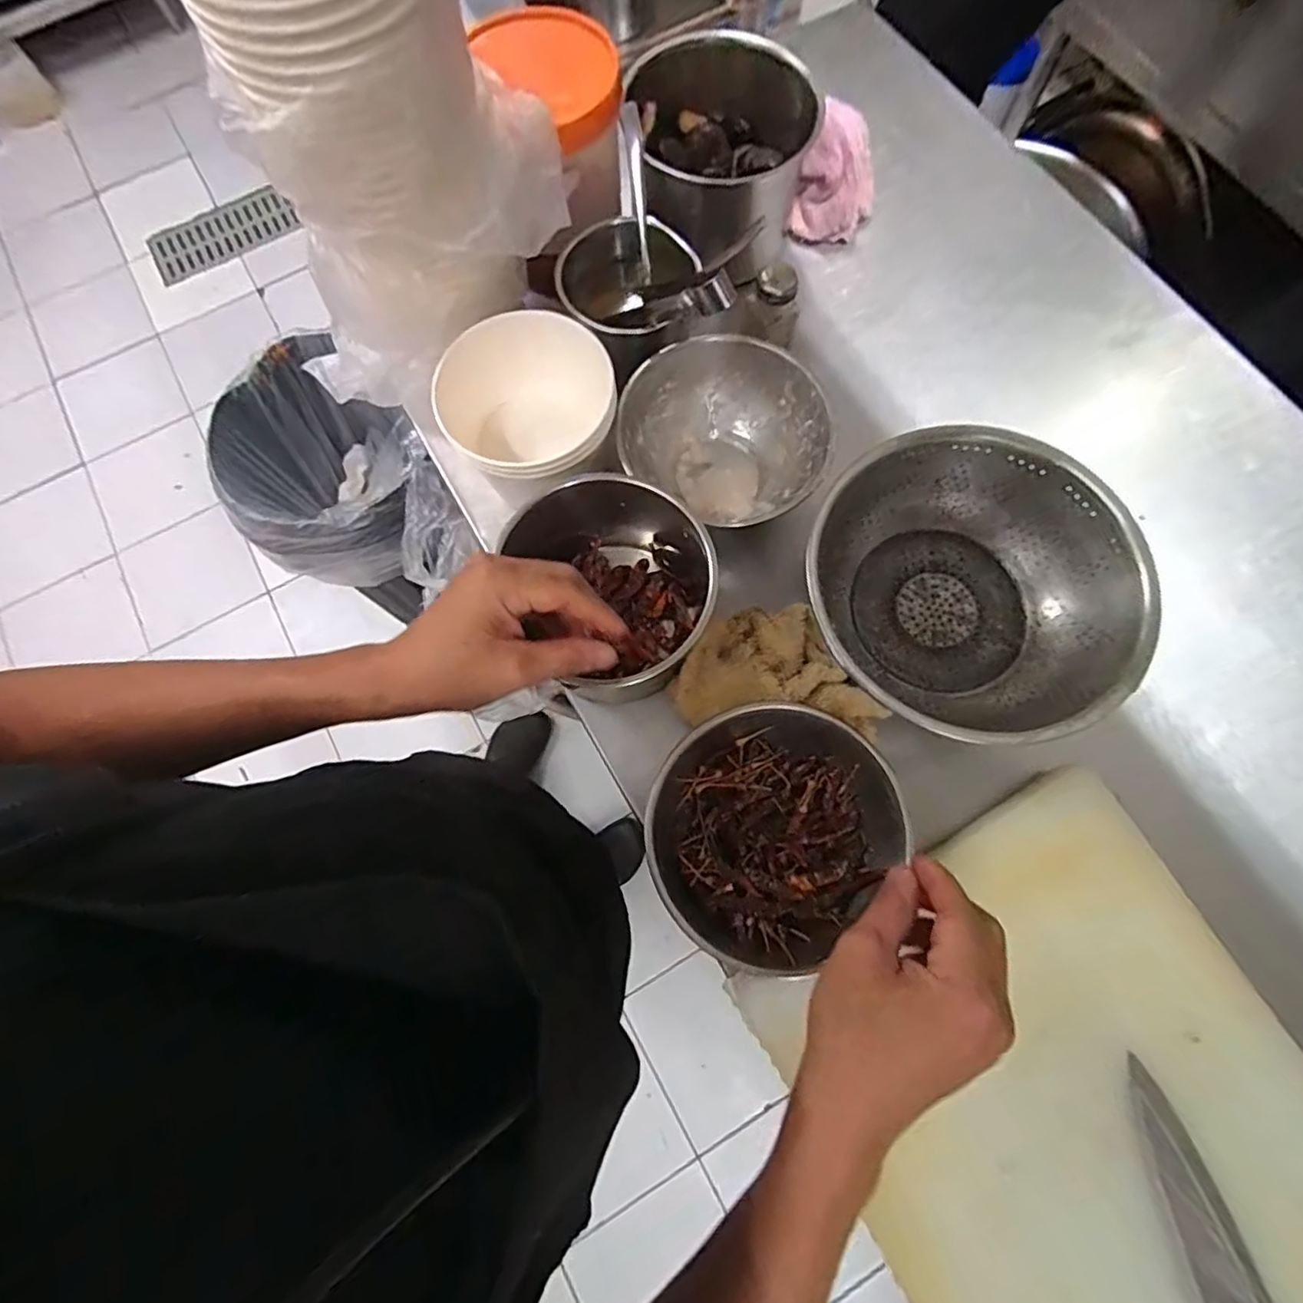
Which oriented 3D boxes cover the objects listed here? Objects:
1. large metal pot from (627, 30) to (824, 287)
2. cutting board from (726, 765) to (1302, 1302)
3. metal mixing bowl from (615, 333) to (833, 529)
[{"bbox_3d":[0.065,-0.448,0.568,0.150,0.132,0.170,-8,75,0],"label":"large metal pot"},{"bbox_3d":[0.299,0.342,0.374,0.300,0.039,0.446,-33,76,0],"label":"cutting board"},{"bbox_3d":[0.065,-0.182,0.517,0.165,0.077,0.144,27,77,9],"label":"metal mixing bowl"}]

